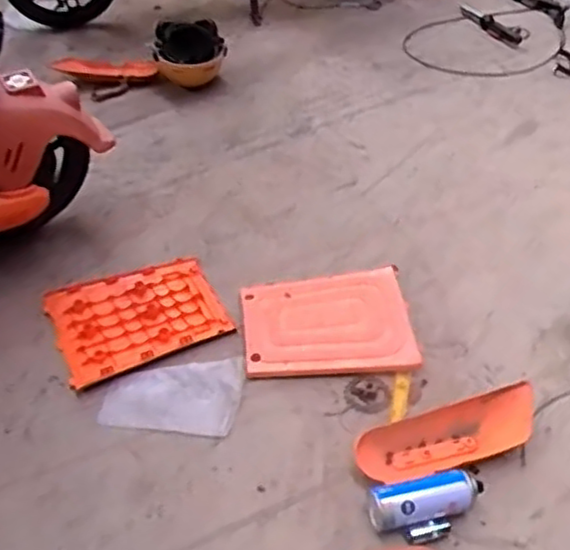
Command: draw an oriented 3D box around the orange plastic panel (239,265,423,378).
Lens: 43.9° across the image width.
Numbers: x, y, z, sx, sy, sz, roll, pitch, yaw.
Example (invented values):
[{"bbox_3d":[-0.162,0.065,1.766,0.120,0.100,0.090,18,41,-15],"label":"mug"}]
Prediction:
[{"bbox_3d":[0.081,0.088,1.388,0.326,0.039,0.259,-2,42,-7],"label":"orange plastic panel"}]

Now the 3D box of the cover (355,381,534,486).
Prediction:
[{"bbox_3d":[0.281,0.271,1.210,0.335,0.052,0.109,-10,44,-15],"label":"cover"}]

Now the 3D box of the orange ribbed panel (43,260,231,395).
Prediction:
[{"bbox_3d":[-0.292,0.082,1.418,0.334,0.042,0.240,-20,47,-24],"label":"orange ribbed panel"}]

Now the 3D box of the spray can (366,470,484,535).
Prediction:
[{"bbox_3d":[0.226,0.354,1.110,0.187,0.058,0.070,-9,44,-11],"label":"spray can"}]

